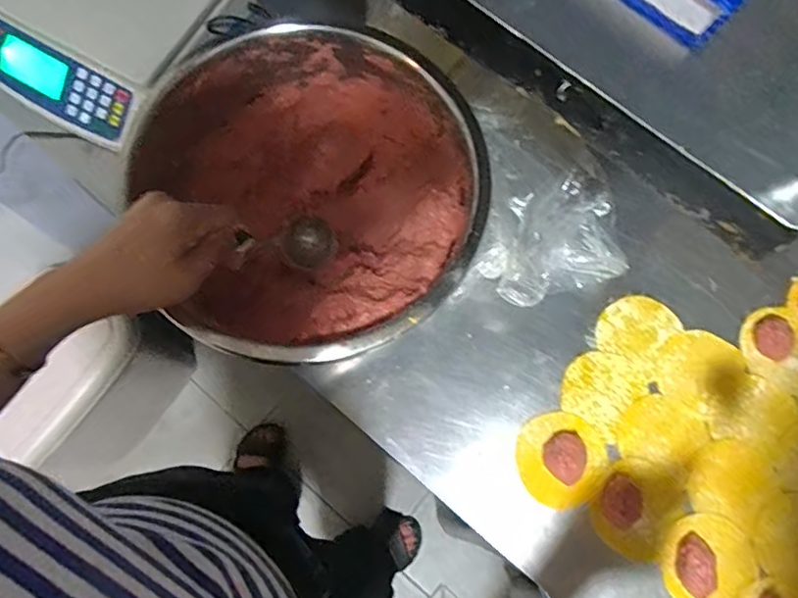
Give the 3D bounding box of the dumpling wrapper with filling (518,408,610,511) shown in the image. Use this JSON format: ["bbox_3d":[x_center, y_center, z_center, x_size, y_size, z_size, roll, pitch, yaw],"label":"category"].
[{"bbox_3d":[0.146,0.143,0.499,0.077,0.011,0.078,0,75,0],"label":"dumpling wrapper with filling"}]

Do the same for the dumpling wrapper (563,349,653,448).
[{"bbox_3d":[0.189,0.084,0.521,0.067,0.004,0.075,40,79,9],"label":"dumpling wrapper"}]

